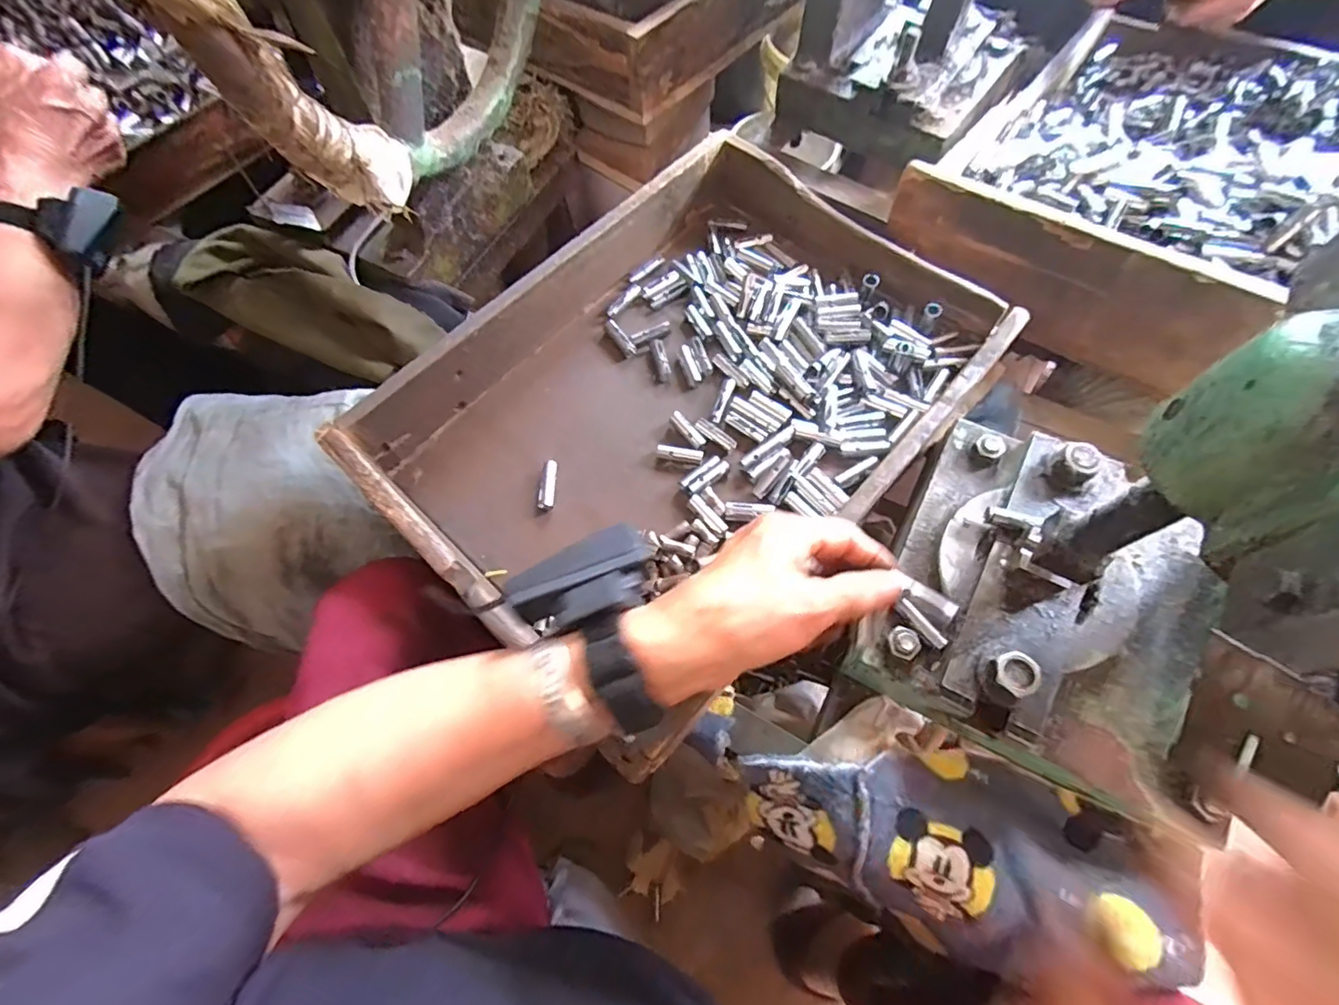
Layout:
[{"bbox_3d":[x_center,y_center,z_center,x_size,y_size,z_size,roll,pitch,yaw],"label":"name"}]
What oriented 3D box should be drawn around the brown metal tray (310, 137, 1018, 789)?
[{"bbox_3d":[0.017,-0.084,0.439,0.311,0.081,0.435,40,73,18],"label":"brown metal tray"}]

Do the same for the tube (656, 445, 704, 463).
[{"bbox_3d":[0.008,-0.039,0.451,0.036,0.011,0.010,6,66,6],"label":"tube"}]

